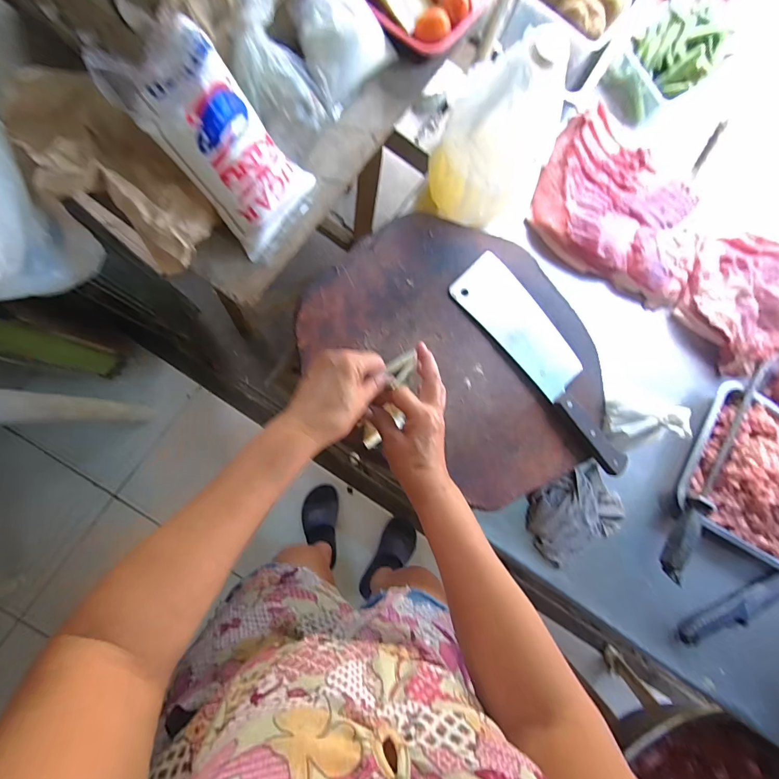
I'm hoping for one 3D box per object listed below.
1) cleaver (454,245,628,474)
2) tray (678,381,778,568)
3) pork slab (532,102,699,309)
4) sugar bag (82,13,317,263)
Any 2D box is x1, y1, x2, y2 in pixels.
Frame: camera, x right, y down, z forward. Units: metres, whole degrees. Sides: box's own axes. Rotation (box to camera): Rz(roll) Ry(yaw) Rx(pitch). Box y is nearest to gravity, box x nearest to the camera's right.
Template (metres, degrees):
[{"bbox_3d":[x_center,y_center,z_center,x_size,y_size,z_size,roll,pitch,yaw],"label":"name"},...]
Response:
[{"bbox_3d":[0.235,-0.042,0.593,0.091,0.023,0.354,-42,92,-9],"label":"cleaver"},{"bbox_3d":[0.674,0.161,0.703,0.296,0.056,0.256,28,82,-5],"label":"tray"},{"bbox_3d":[0.429,-0.324,0.734,0.331,0.046,0.258,31,82,-5],"label":"pork slab"},{"bbox_3d":[-0.168,-0.254,0.422,0.050,0.220,0.121,29,78,40],"label":"sugar bag"}]

